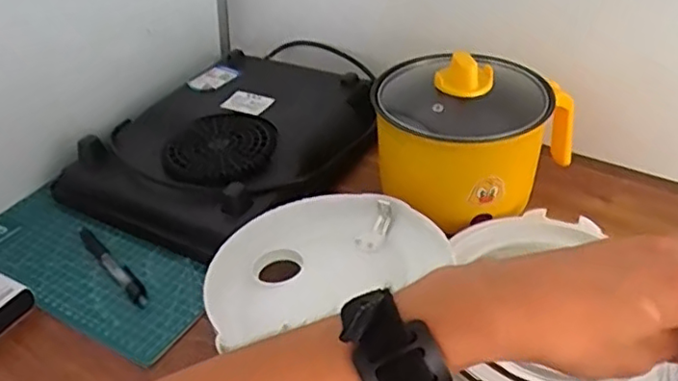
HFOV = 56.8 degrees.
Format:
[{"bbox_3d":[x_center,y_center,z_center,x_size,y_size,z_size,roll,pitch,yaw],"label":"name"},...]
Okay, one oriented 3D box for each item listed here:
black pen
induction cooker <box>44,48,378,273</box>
[{"bbox_3d":[-0.226,0.068,0.615,0.016,0.010,0.153,-28,43,-30],"label":"black pen"},{"bbox_3d":[-0.127,-0.057,0.723,0.278,0.071,0.301,20,42,28],"label":"induction cooker"}]

